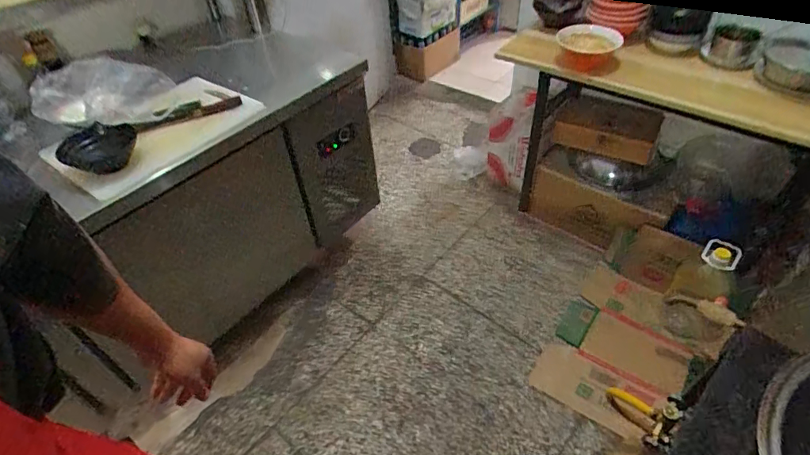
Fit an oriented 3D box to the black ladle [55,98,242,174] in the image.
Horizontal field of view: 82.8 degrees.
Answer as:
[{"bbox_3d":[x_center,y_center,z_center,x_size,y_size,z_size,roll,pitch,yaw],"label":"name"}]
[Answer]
[{"bbox_3d":[-0.597,-0.236,1.107,0.420,0.099,0.083,-28,50,-21],"label":"black ladle"}]

